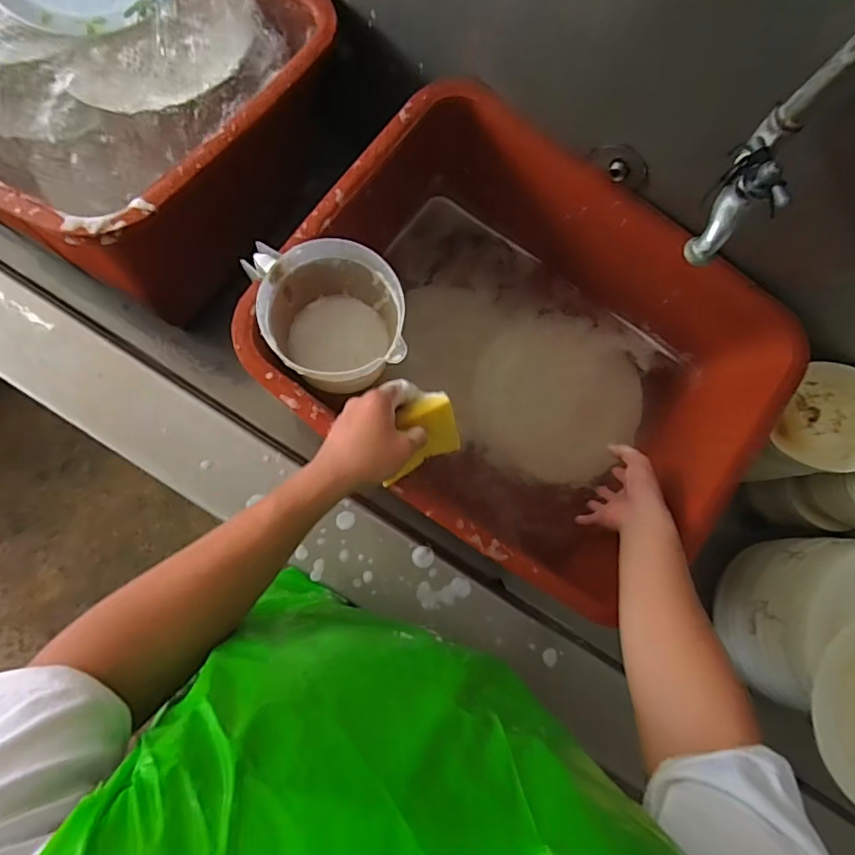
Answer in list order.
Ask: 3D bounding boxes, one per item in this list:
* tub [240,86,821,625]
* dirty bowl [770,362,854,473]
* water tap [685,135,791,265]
[{"bbox_3d":[0.100,-0.104,0.693,0.534,0.226,0.440,32,80,0],"label":"tub"},{"bbox_3d":[0.526,-0.011,0.695,0.117,0.052,0.138,17,91,25],"label":"dirty bowl"},{"bbox_3d":[0.241,-0.170,0.416,0.041,0.093,0.053,26,36,0],"label":"water tap"}]

